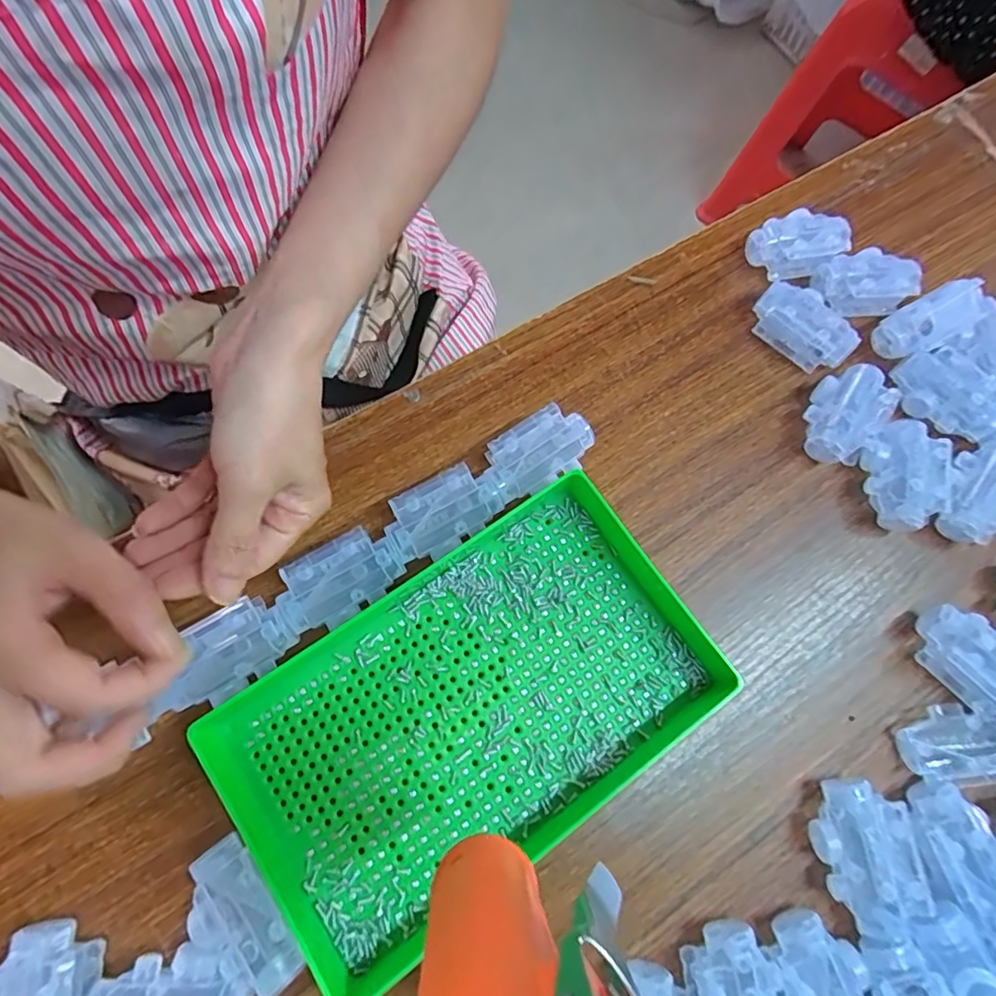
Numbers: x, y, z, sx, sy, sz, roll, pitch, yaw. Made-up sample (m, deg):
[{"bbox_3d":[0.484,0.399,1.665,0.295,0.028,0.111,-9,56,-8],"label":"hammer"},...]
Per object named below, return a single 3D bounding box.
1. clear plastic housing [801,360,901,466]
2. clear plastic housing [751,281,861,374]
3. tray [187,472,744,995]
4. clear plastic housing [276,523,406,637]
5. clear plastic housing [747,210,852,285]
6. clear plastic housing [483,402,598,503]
[{"bbox_3d":[0.231,-0.057,0.374,0.045,0.030,0.069,36,74,8],"label":"clear plastic housing"},{"bbox_3d":[0.214,-0.120,0.393,0.069,0.030,0.039,40,75,9],"label":"clear plastic housing"},{"bbox_3d":[-0.012,0.111,0.298,0.240,0.034,0.154,-33,77,-12],"label":"tray"},{"bbox_3d":[-0.089,0.046,0.314,0.067,0.018,0.039,-27,73,-12],"label":"clear plastic housing"},{"bbox_3d":[0.219,-0.187,0.410,0.060,0.026,0.044,-18,74,-9],"label":"clear plastic housing"},{"bbox_3d":[0.023,-0.027,0.349,0.068,0.028,0.039,-28,76,-11],"label":"clear plastic housing"}]

